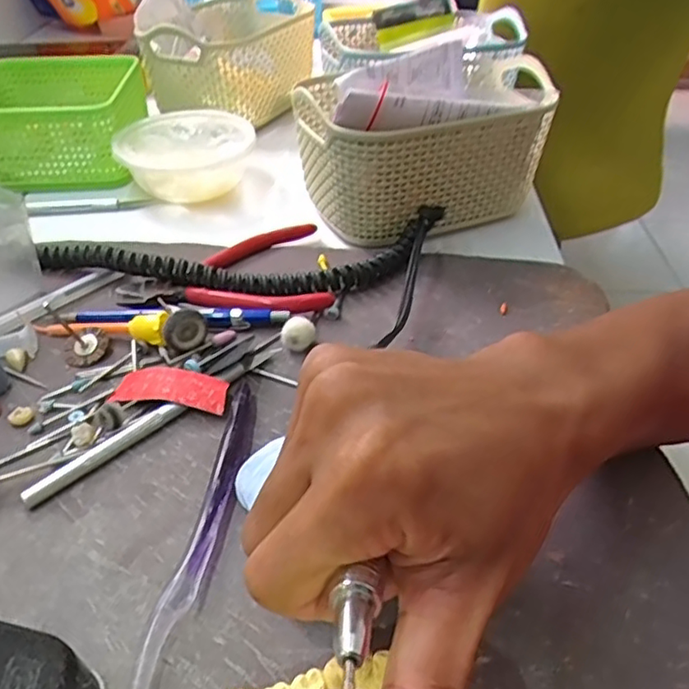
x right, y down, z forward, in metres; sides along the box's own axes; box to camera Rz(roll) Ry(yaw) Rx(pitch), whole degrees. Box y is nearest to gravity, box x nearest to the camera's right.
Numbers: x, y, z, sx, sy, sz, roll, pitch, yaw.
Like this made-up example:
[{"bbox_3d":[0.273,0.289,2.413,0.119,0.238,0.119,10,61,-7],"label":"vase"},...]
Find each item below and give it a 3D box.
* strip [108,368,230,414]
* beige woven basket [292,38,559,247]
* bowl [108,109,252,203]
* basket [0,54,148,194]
[{"bbox_3d":[-0.086,0.022,0.312,0.057,0.012,0.020,6,41,7],"label":"strip"},{"bbox_3d":[0.052,-0.152,0.455,0.172,0.098,0.157,-10,42,-12],"label":"beige woven basket"},{"bbox_3d":[-0.117,-0.143,0.488,0.097,0.046,0.089,0,41,0],"label":"bowl"},{"bbox_3d":[-0.235,-0.187,0.517,0.133,0.057,0.143,-2,41,-3],"label":"basket"}]

